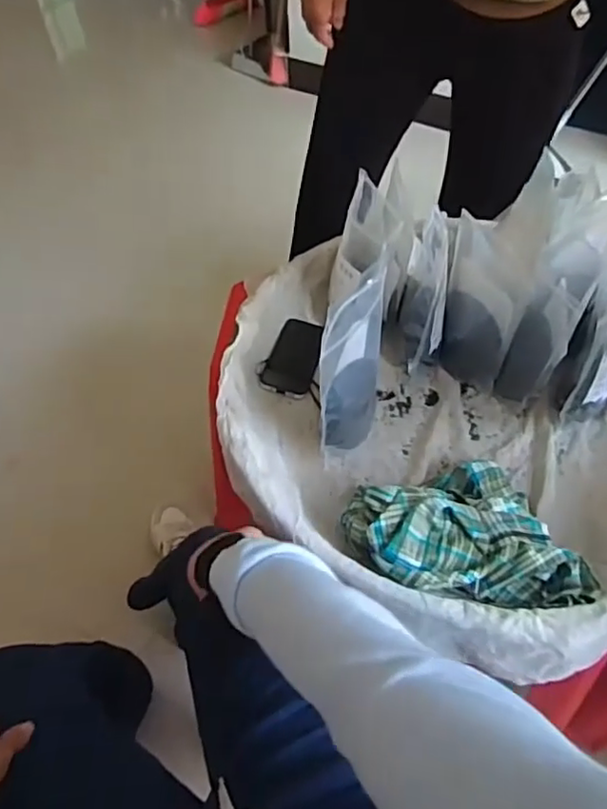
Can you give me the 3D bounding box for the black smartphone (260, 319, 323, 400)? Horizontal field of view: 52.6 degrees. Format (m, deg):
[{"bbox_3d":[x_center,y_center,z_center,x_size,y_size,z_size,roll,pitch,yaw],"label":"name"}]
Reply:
[{"bbox_3d":[-0.013,-0.076,0.969,0.075,0.014,0.149,12,53,12],"label":"black smartphone"}]

